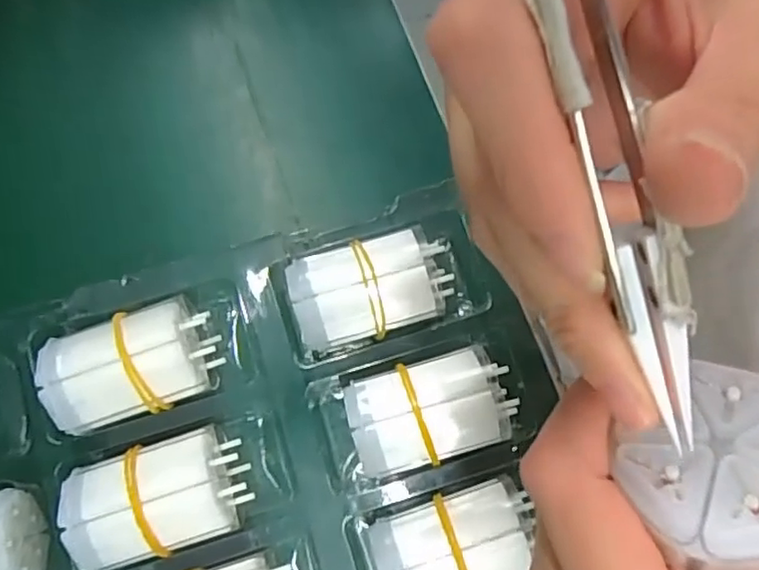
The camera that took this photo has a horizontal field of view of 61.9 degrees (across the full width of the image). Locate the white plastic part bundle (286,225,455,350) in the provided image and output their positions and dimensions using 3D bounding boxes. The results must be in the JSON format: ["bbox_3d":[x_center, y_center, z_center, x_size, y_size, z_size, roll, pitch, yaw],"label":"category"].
[{"bbox_3d":[-0.004,0.002,0.267,0.063,0.036,0.041,-14,77,-4],"label":"white plastic part bundle"}]

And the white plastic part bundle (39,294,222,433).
[{"bbox_3d":[-0.097,0.033,0.257,0.064,0.039,0.039,-23,78,-6],"label":"white plastic part bundle"}]

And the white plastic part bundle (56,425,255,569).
[{"bbox_3d":[-0.083,0.082,0.247,0.065,0.040,0.040,-15,77,-4],"label":"white plastic part bundle"}]

